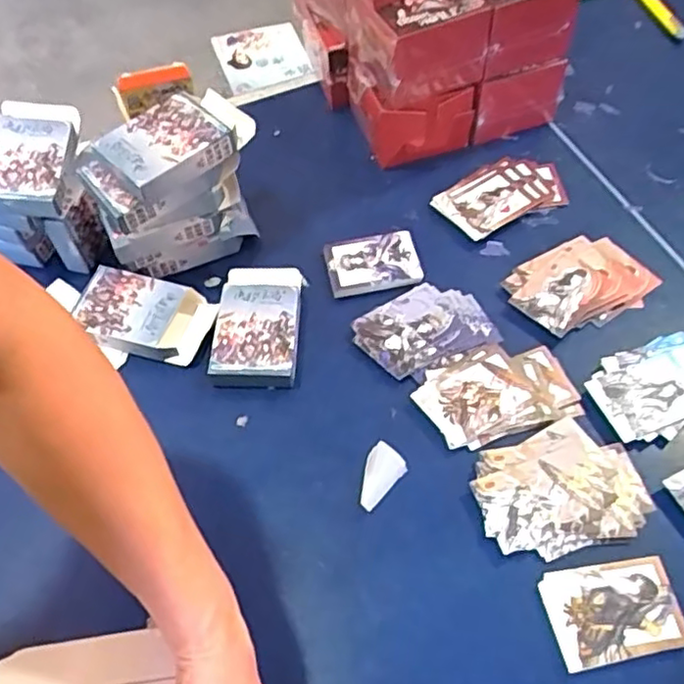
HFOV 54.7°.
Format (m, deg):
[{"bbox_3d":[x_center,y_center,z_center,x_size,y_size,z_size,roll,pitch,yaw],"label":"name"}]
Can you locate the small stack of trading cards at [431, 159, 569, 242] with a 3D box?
[{"bbox_3d":[0.180,-0.162,0.723,0.141,0.016,0.088,-35,61,-19],"label":"small stack of trading cards"}]

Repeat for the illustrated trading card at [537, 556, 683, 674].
[{"bbox_3d":[0.199,0.198,0.486,0.093,0.012,0.065,-9,56,-3],"label":"illustrated trading card"}]

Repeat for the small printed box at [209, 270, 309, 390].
[{"bbox_3d":[-0.080,-0.018,0.634,0.076,0.028,0.125,1,56,4],"label":"small printed box"}]

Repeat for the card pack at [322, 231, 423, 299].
[{"bbox_3d":[0.031,-0.079,0.675,0.090,0.018,0.066,-10,56,-3],"label":"card pack"}]

